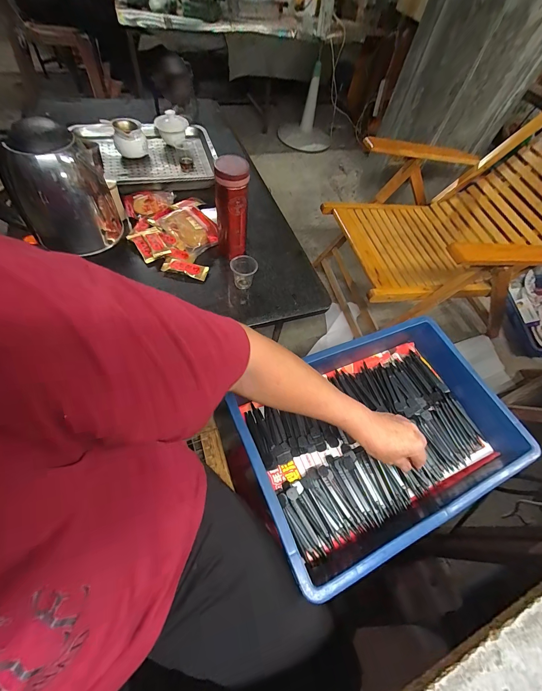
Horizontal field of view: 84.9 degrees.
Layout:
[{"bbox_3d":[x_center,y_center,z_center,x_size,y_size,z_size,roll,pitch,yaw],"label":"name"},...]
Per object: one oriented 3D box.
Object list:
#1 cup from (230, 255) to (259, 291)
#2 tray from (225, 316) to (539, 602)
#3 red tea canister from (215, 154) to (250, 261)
[{"bbox_3d":[-0.055,-0.143,0.599,0.052,0.061,0.046,6,58,-4],"label":"cup"},{"bbox_3d":[0.180,0.135,0.495,0.442,0.083,0.288,-18,63,-18],"label":"tray"},{"bbox_3d":[-0.076,-0.261,0.578,0.059,0.196,0.066,-2,59,-10],"label":"red tea canister"}]

